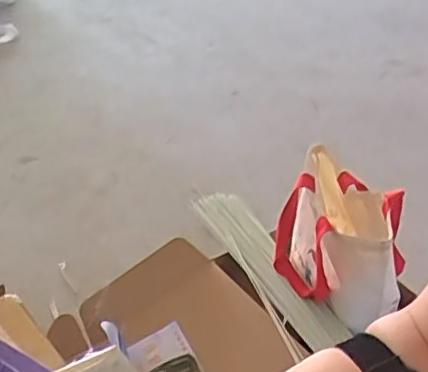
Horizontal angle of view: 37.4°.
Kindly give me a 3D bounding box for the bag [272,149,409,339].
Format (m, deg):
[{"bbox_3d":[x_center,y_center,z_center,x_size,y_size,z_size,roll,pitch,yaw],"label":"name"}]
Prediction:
[{"bbox_3d":[0.197,0.094,1.051,0.143,0.215,0.221,-3,35,-15],"label":"bag"}]

